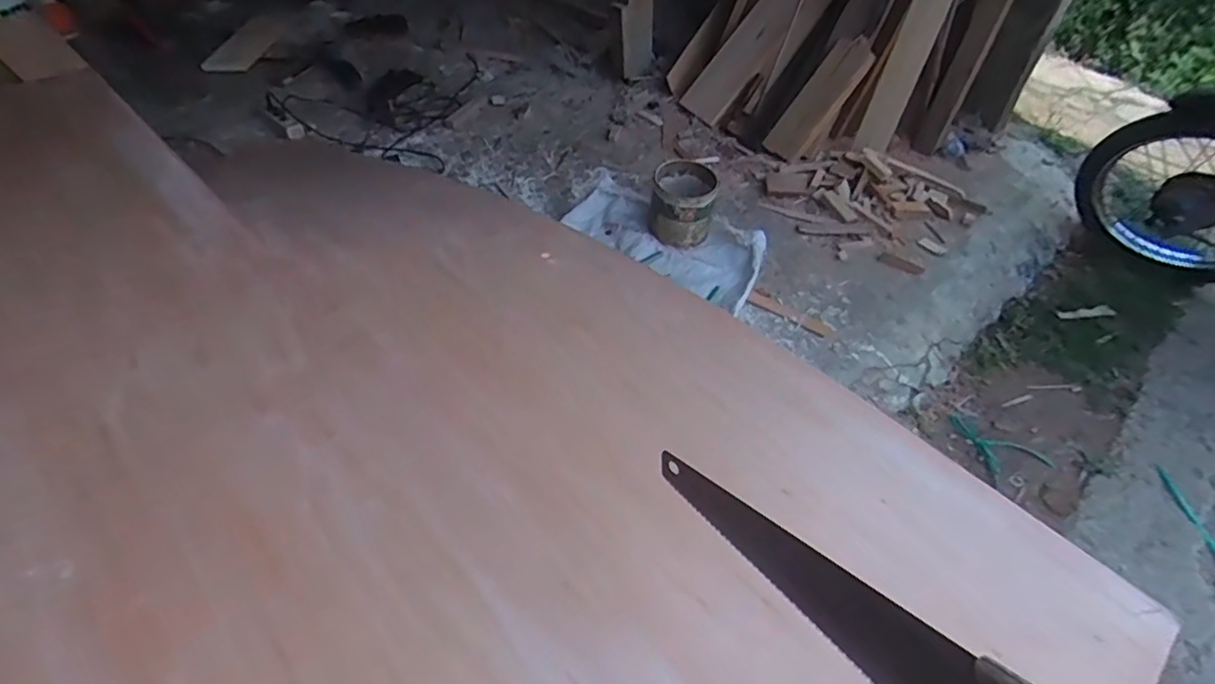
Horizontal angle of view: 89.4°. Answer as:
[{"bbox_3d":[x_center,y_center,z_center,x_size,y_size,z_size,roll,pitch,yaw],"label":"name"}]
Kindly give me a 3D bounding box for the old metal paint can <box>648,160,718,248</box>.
[{"bbox_3d":[0.205,-0.387,1.676,0.169,0.145,0.192,7,48,4],"label":"old metal paint can"}]

